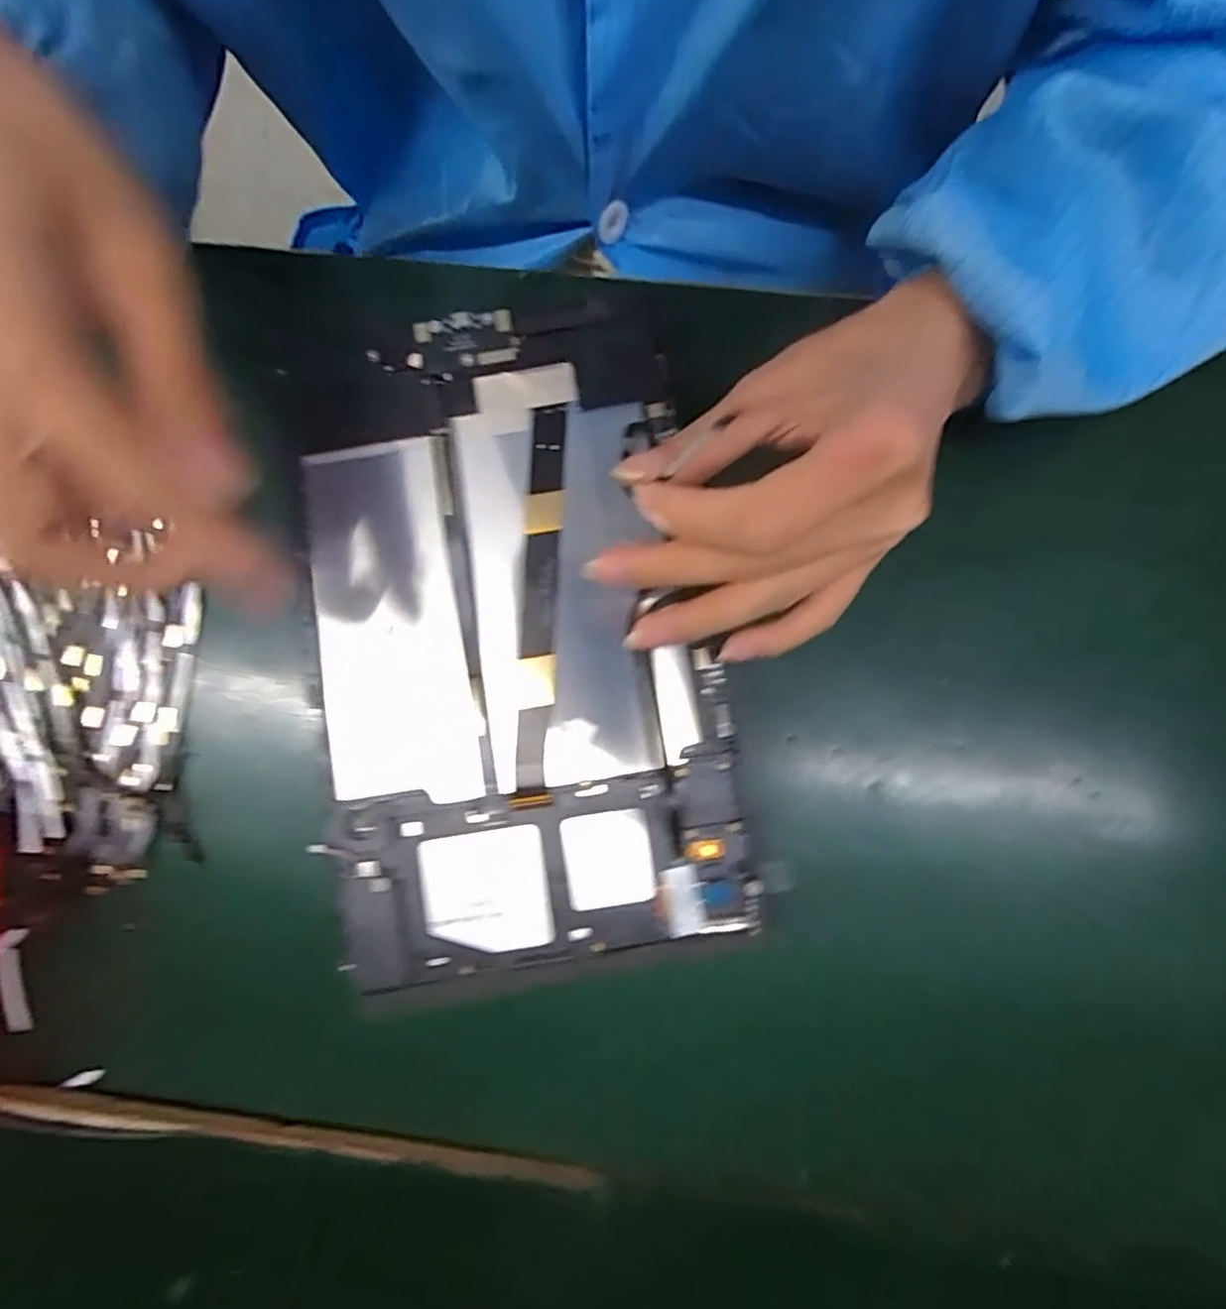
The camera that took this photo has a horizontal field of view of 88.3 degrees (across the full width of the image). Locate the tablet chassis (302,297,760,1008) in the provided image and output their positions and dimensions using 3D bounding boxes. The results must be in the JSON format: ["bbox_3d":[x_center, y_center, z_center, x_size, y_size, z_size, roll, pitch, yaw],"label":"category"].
[{"bbox_3d":[-0.039,-0.012,0.229,0.141,0.008,0.247,-10,84,1],"label":"tablet chassis"}]

